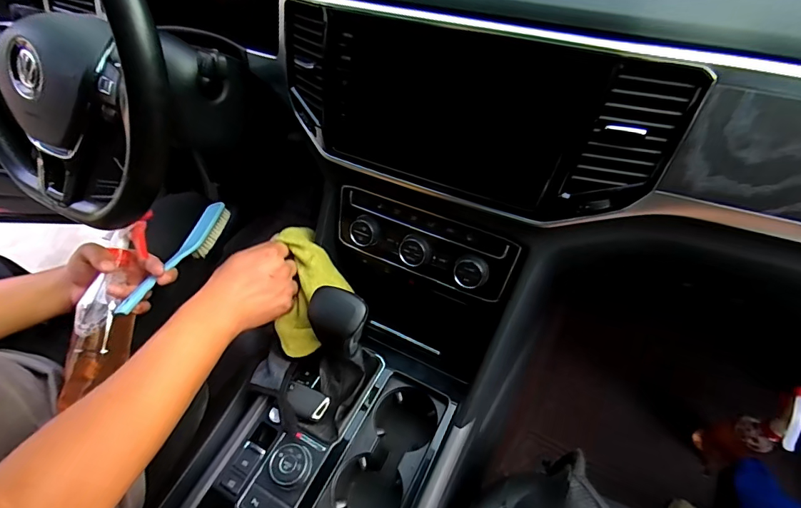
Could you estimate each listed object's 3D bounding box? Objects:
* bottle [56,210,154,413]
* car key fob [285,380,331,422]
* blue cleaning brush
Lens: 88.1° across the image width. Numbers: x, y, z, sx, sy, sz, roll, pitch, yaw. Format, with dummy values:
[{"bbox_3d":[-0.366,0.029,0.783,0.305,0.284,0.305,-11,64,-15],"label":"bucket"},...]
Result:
[{"bbox_3d":[-0.383,0.071,0.549,0.065,0.055,0.256,8,75,10],"label":"bottle"},{"bbox_3d":[-0.121,0.190,0.530,0.057,0.020,0.036,22,58,19],"label":"car key fob"},{"bbox_3d":[-0.317,0.004,0.600,0.038,0.048,0.216,8,54,10],"label":"blue cleaning brush"}]

